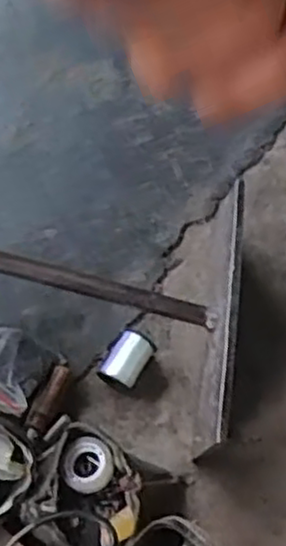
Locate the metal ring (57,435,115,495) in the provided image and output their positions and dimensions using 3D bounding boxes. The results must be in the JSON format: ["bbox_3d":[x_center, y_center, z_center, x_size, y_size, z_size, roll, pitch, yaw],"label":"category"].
[{"bbox_3d":[-0.047,0.160,0.613,0.045,0.012,0.046,0,67,0],"label":"metal ring"}]

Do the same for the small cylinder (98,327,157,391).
[{"bbox_3d":[-0.017,0.086,0.711,0.039,0.031,0.058,31,70,12],"label":"small cylinder"}]

